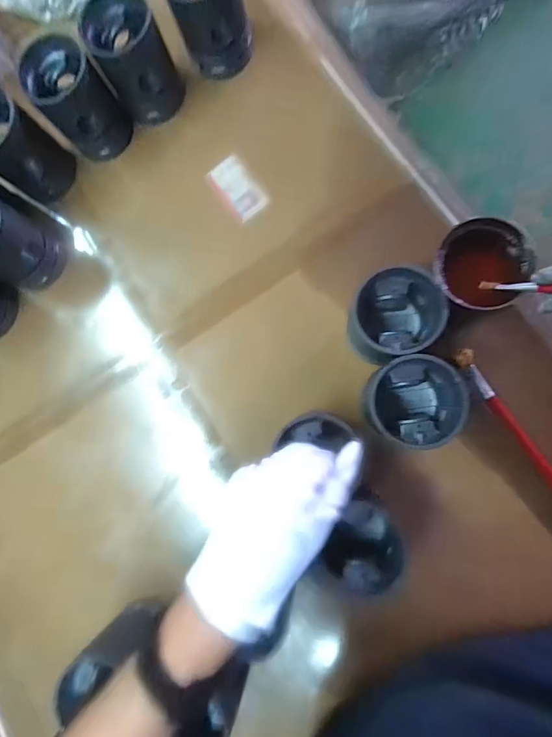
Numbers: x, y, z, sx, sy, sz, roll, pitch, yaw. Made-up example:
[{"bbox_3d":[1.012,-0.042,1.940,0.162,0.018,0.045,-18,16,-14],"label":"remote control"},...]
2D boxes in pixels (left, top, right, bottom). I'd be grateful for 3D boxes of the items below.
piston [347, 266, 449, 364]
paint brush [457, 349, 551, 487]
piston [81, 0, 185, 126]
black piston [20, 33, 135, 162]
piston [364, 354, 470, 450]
[{"bbox_3d":[0.129,-0.056,0.402,0.078,0.084,0.084,-1,86,8],"label":"piston"},{"bbox_3d":[0.293,0.089,0.423,0.020,0.012,0.263,-35,82,4],"label":"paint brush"},{"bbox_3d":[-0.183,-0.406,0.492,0.088,0.110,0.090,-1,86,8],"label":"piston"},{"bbox_3d":[-0.262,-0.355,0.500,0.093,0.114,0.102,-1,86,8],"label":"black piston"},{"bbox_3d":[0.140,0.035,0.392,0.090,0.087,0.085,-1,86,8],"label":"piston"}]

